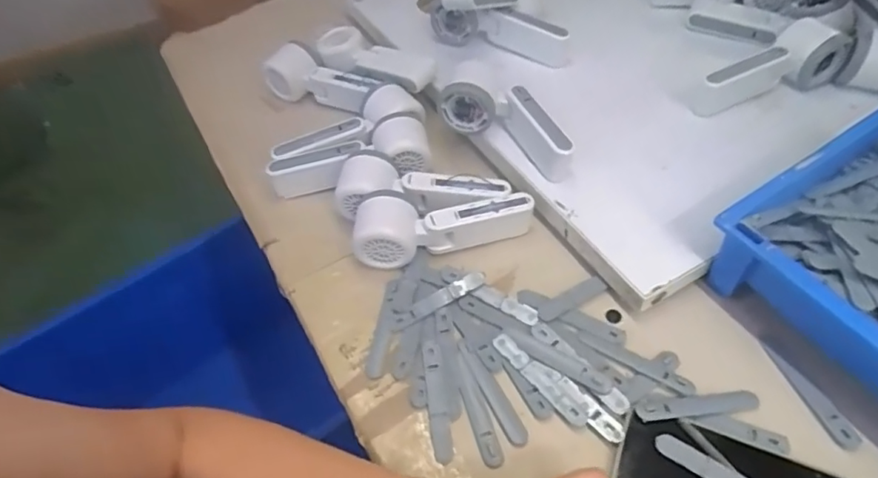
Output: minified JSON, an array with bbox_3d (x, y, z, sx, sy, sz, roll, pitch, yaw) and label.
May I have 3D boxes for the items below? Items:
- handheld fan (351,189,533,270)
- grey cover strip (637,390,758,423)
[{"bbox_3d":[0.005,-0.010,0.500,0.165,0.054,0.052,-4,51,0],"label":"handheld fan"},{"bbox_3d":[0.193,0.124,0.402,0.091,0.005,0.018,-7,51,-2],"label":"grey cover strip"}]

